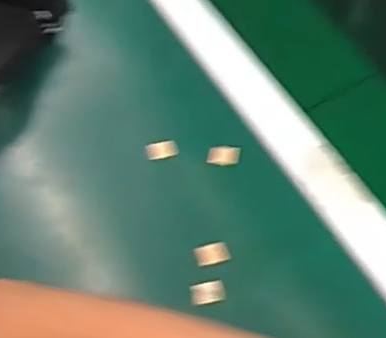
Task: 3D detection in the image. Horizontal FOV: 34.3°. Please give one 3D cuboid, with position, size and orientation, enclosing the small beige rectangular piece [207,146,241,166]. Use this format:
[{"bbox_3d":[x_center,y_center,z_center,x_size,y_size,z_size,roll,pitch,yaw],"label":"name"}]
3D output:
[{"bbox_3d":[0.027,-0.011,0.542,0.028,0.008,0.014,0,61,-2],"label":"small beige rectangular piece"}]

